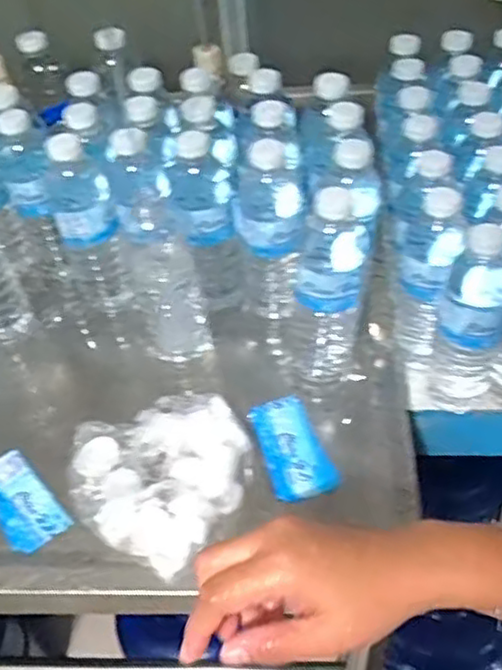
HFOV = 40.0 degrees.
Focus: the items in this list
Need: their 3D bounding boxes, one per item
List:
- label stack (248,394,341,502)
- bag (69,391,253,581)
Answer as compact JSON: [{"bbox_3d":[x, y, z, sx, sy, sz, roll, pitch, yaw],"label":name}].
[{"bbox_3d":[0.037,0.102,0.636,0.056,0.011,0.109,-15,47,-8],"label":"label stack"},{"bbox_3d":[-0.087,0.112,0.625,0.171,0.034,0.154,29,55,28],"label":"bag"}]

